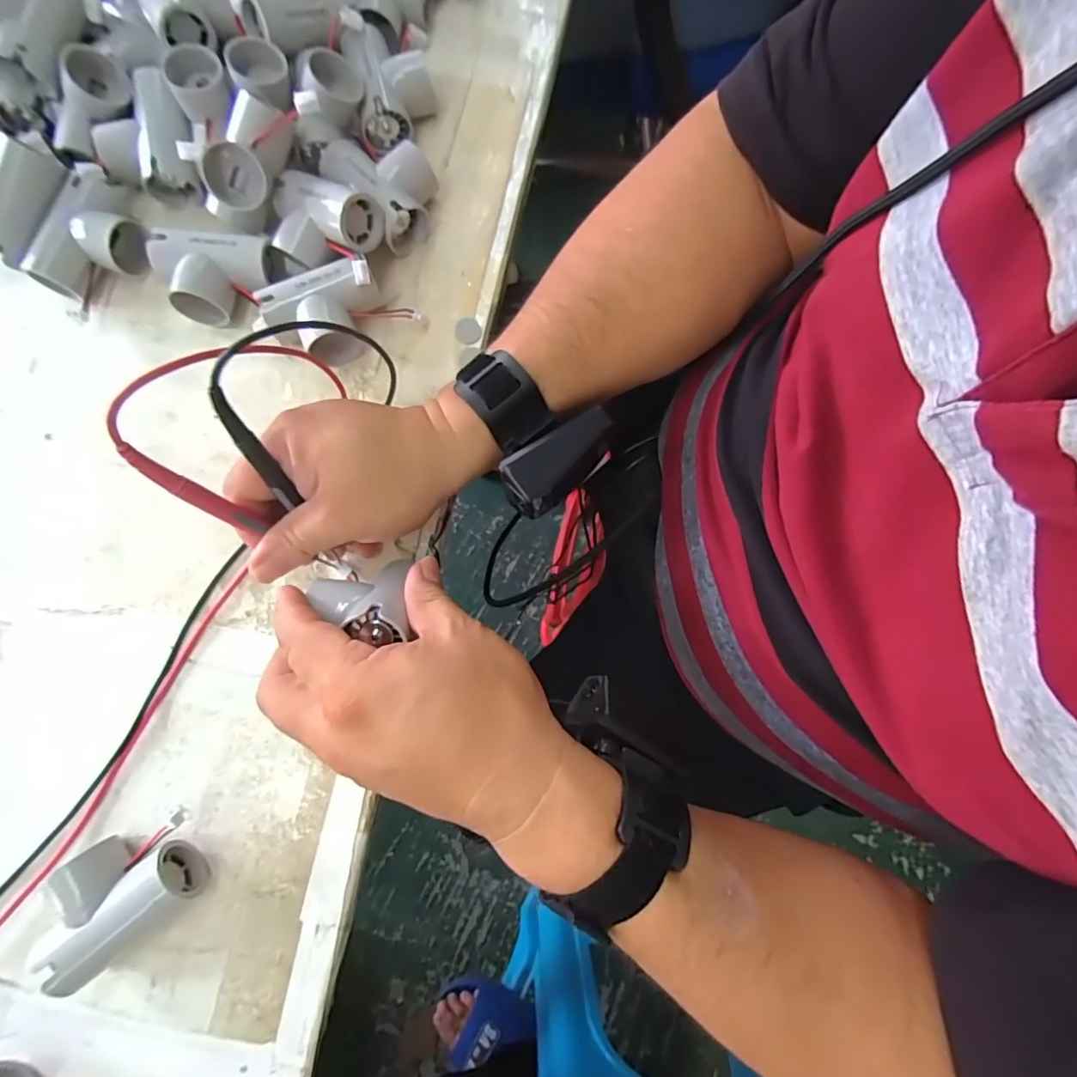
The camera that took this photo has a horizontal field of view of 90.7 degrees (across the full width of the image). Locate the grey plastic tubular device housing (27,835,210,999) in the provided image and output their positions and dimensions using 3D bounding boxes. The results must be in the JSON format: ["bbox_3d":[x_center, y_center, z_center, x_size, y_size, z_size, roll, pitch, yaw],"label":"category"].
[{"bbox_3d":[-0.227,0.191,0.284,0.072,0.033,0.053,-38,82,-7],"label":"grey plastic tubular device housing"}]

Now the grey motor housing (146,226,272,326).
[{"bbox_3d":[-0.214,-0.169,0.348,0.075,0.034,0.045,0,80,-1],"label":"grey motor housing"}]

